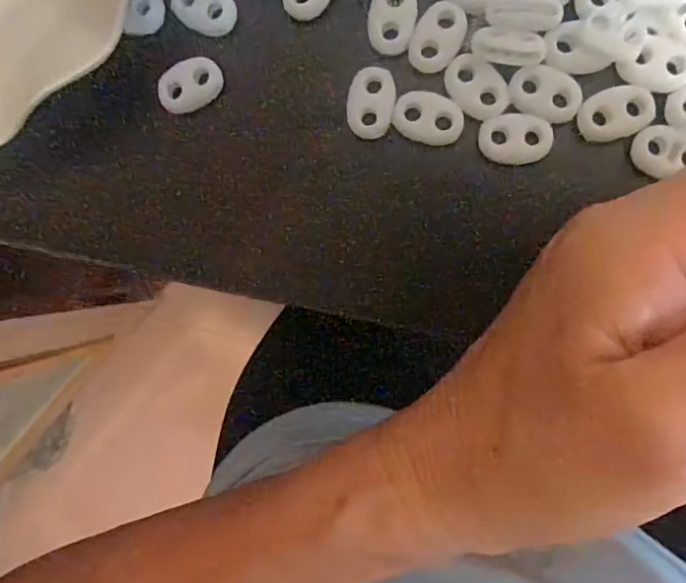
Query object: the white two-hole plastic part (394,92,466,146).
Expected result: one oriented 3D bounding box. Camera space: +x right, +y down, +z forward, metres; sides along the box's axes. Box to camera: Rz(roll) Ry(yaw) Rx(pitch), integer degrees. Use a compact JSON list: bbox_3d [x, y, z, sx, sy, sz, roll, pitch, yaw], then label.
[{"bbox_3d":[0.027,-0.055,0.179,0.022,0.004,0.015,20,94,6],"label":"white two-hole plastic part"}]

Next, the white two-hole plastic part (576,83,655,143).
[{"bbox_3d":[0.084,-0.055,0.175,0.022,0.004,0.015,-14,90,7],"label":"white two-hole plastic part"}]

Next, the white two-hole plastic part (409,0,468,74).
[{"bbox_3d":[0.030,-0.081,0.180,0.015,0.004,0.022,28,95,6],"label":"white two-hole plastic part"}]

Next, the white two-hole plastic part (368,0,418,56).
[{"bbox_3d":[0.016,-0.088,0.182,0.014,0.004,0.022,9,93,7],"label":"white two-hole plastic part"}]

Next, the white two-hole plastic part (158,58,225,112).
[{"bbox_3d":[-0.051,-0.069,0.189,0.022,0.004,0.014,-27,88,7],"label":"white two-hole plastic part"}]

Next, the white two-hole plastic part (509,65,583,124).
[{"bbox_3d":[0.063,-0.062,0.177,0.022,0.004,0.014,24,94,6],"label":"white two-hole plastic part"}]

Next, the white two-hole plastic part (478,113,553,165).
[{"bbox_3d":[0.054,-0.048,0.180,0.022,0.004,0.015,2,92,7],"label":"white two-hole plastic part"}]

